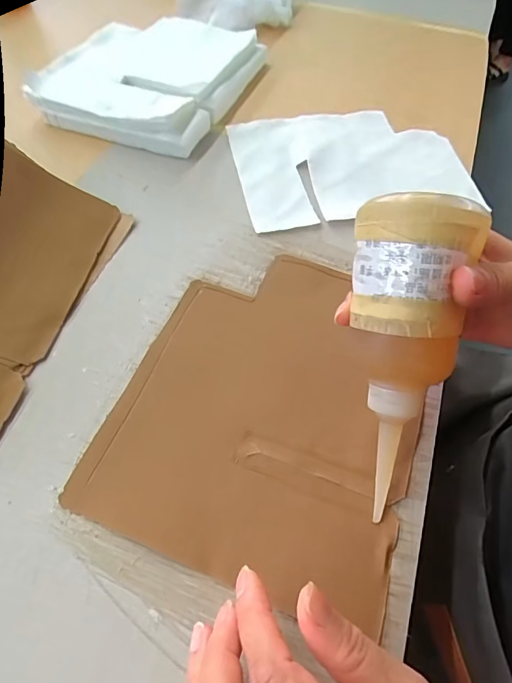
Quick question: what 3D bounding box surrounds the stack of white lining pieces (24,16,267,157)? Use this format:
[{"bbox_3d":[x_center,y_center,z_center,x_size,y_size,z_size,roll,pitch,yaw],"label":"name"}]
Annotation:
[{"bbox_3d":[-0.120,-0.314,0.504,0.200,0.043,0.234,19,58,9],"label":"stack of white lining pieces"}]

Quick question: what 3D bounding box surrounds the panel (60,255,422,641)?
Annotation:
[{"bbox_3d":[0.013,0.034,0.297,0.191,0.006,0.234,19,58,10],"label":"panel"}]

